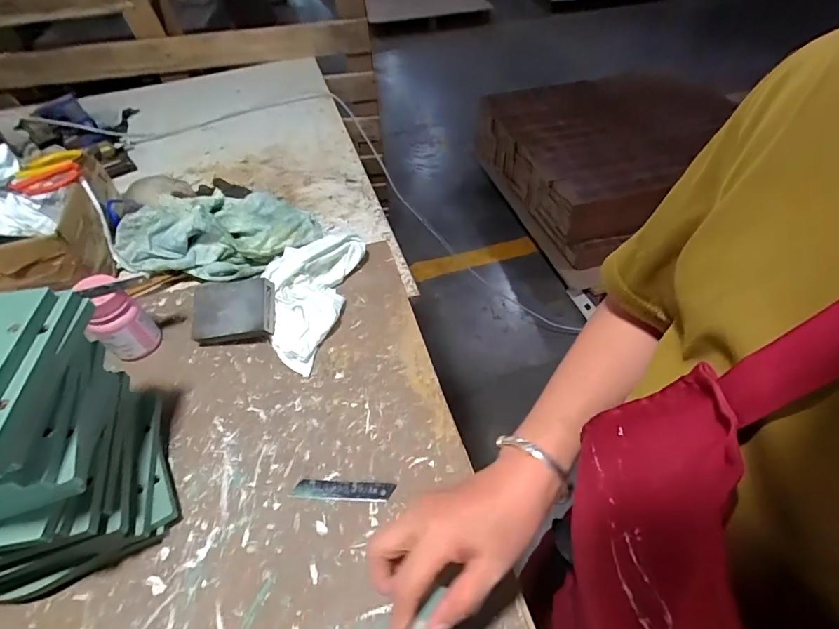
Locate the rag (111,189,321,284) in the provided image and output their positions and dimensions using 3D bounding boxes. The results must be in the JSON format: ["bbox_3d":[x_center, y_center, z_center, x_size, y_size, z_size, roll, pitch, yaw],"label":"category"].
[{"bbox_3d":[-0.322,-0.122,0.672,0.287,0.109,0.154,5,50,8],"label":"rag"}]

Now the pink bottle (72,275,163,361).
[{"bbox_3d":[-0.365,0.009,0.533,0.045,0.102,0.056,30,58,26],"label":"pink bottle"}]

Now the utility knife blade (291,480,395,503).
[{"bbox_3d":[-0.076,0.173,0.429,0.100,0.004,0.019,1,49,5],"label":"utility knife blade"}]

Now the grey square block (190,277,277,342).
[{"bbox_3d":[-0.236,-0.005,0.553,0.101,0.017,0.074,-7,74,7],"label":"grey square block"}]

